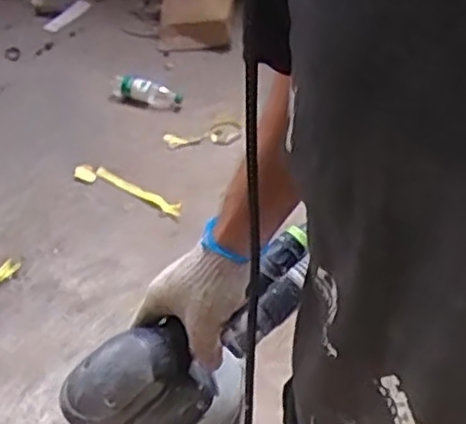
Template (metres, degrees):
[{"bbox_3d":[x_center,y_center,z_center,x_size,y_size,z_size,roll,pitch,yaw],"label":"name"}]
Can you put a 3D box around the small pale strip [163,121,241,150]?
[{"bbox_3d":[-0.069,-0.178,1.589,0.174,0.024,0.060,-8,57,-10],"label":"small pale strip"}]

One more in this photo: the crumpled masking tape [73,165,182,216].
[{"bbox_3d":[-0.231,-0.054,1.524,0.258,0.030,0.054,13,53,12],"label":"crumpled masking tape"}]

